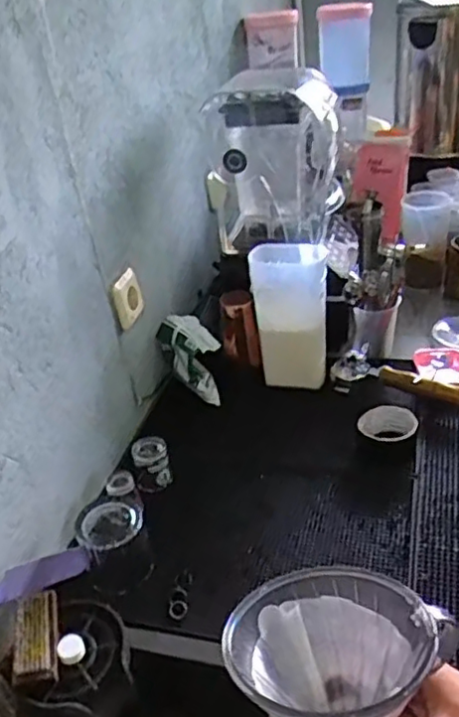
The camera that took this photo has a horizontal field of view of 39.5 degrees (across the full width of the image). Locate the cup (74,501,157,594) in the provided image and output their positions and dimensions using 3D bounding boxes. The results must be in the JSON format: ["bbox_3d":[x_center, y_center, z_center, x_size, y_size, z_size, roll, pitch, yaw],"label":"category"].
[{"bbox_3d":[-0.143,0.228,0.801,0.082,0.079,0.085,-12,33,-10],"label":"cup"}]

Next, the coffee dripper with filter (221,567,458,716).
[{"bbox_3d":[0.058,0.186,0.369,0.111,0.092,0.112,-2,34,2],"label":"coffee dripper with filter"}]

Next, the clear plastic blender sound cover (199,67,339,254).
[{"bbox_3d":[0.076,-0.346,1.111,0.207,0.281,0.179,0,33,12],"label":"clear plastic blender sound cover"}]

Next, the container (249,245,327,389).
[{"bbox_3d":[0.105,-0.074,1.089,0.126,0.236,0.090,-5,33,1],"label":"container"}]

